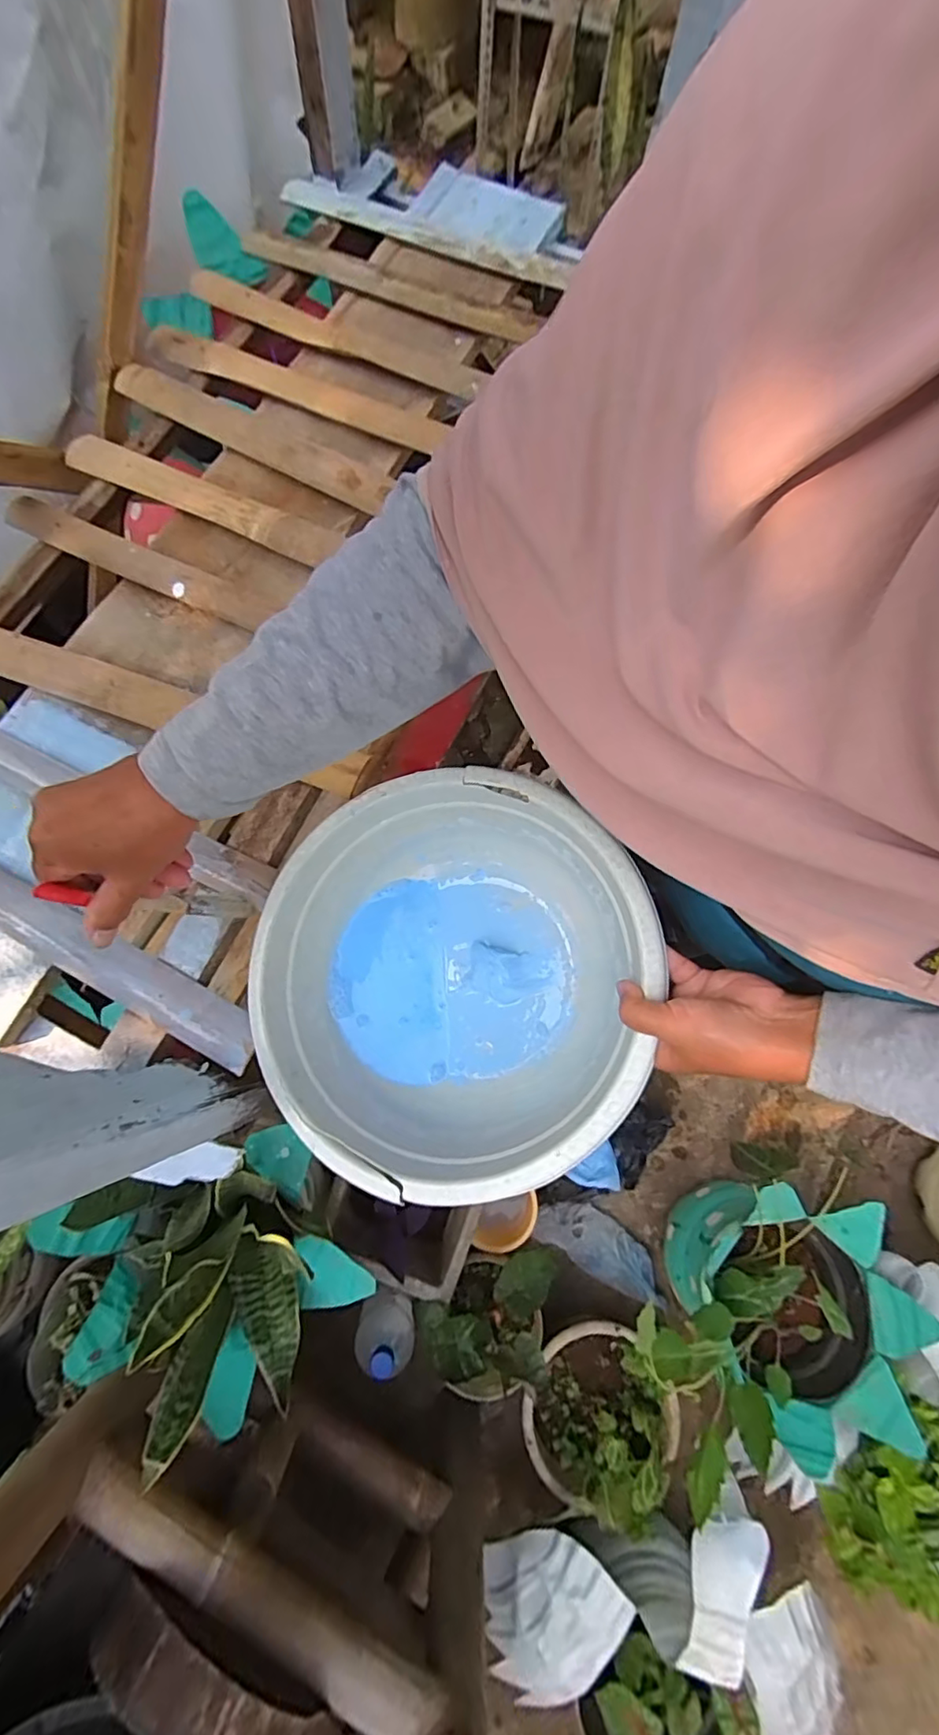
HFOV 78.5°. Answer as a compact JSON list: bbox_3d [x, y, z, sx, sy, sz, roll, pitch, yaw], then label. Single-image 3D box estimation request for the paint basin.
[{"bbox_3d":[-0.007,0.085,0.469,0.298,0.130,0.298,-4,77,16],"label":"paint basin"}]

